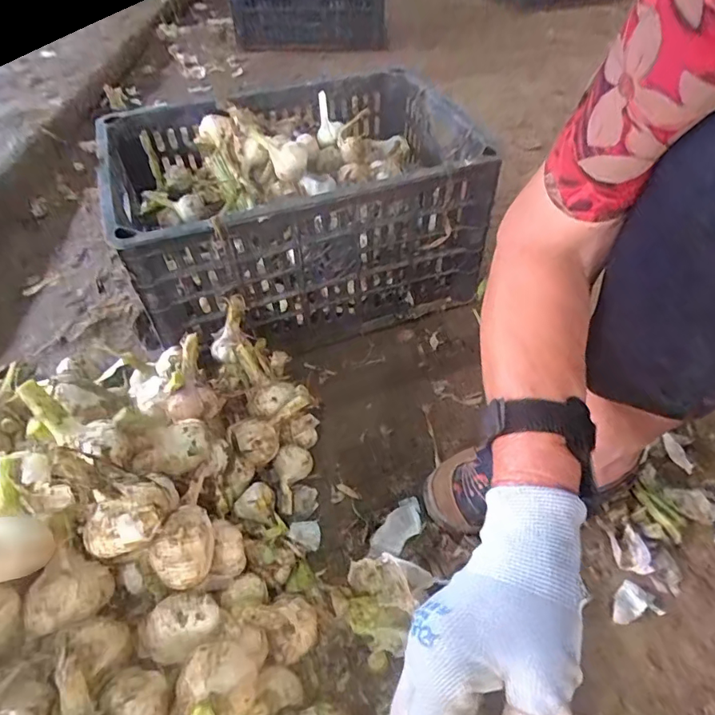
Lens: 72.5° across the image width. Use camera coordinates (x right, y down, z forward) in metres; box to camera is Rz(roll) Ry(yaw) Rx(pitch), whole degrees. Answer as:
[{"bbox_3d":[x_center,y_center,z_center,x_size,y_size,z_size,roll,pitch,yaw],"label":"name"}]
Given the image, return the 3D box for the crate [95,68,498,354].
[{"bbox_3d":[-0.075,-0.186,0.665,0.419,0.244,0.289,-16,51,-11],"label":"crate"}]

